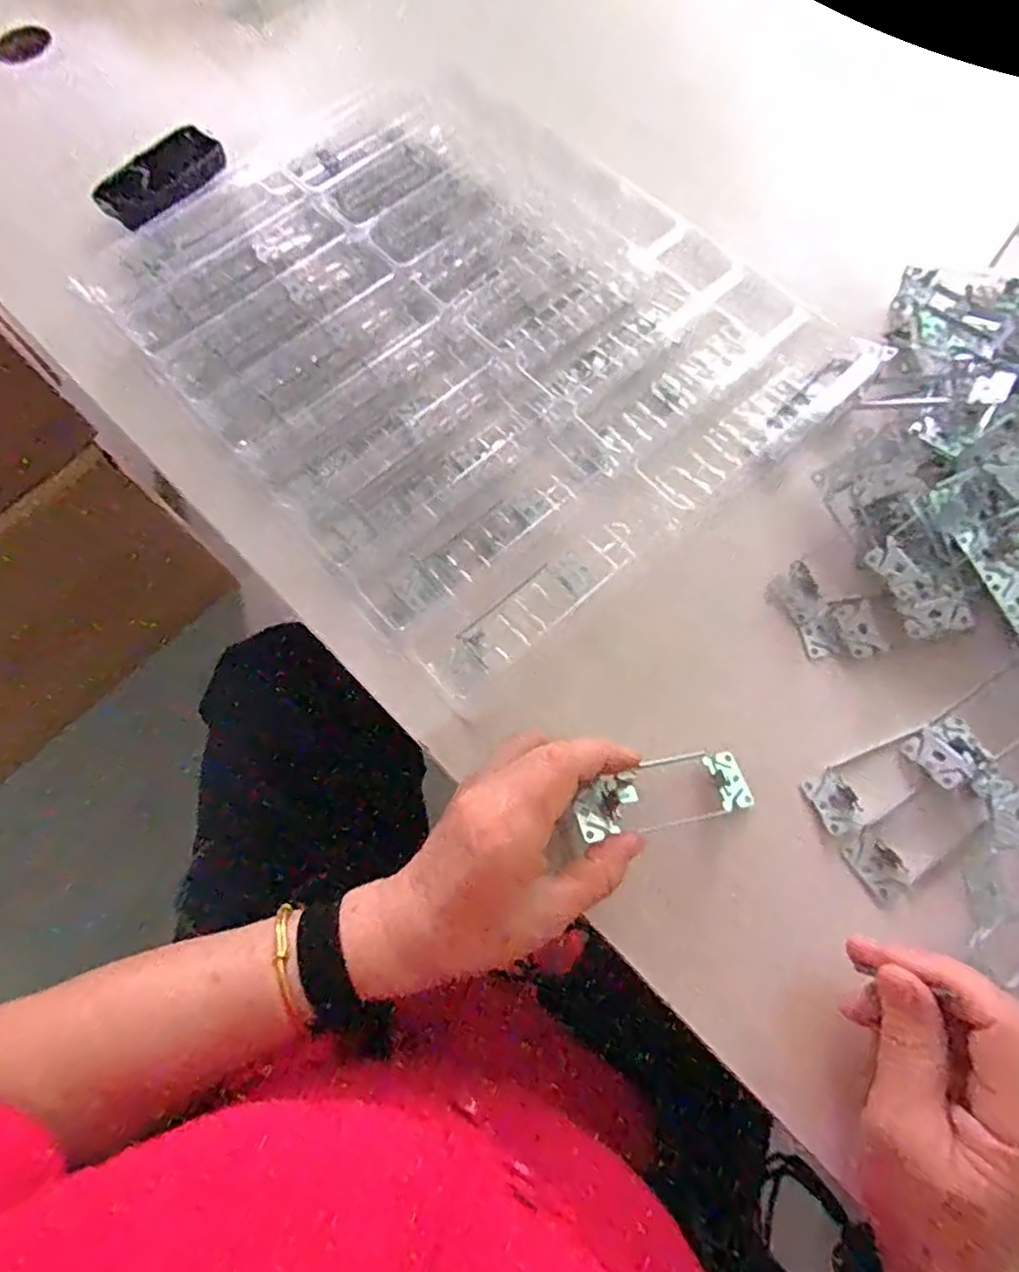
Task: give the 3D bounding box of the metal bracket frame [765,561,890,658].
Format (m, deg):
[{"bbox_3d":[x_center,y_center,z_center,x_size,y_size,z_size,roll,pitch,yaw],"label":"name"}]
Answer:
[{"bbox_3d":[0.197,-0.013,0.402,0.044,0.012,0.070,-30,72,-8],"label":"metal bracket frame"}]

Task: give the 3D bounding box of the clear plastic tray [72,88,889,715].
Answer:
[{"bbox_3d":[-0.046,-0.217,0.447,0.351,0.059,0.451,-37,73,-10],"label":"clear plastic tray"}]

